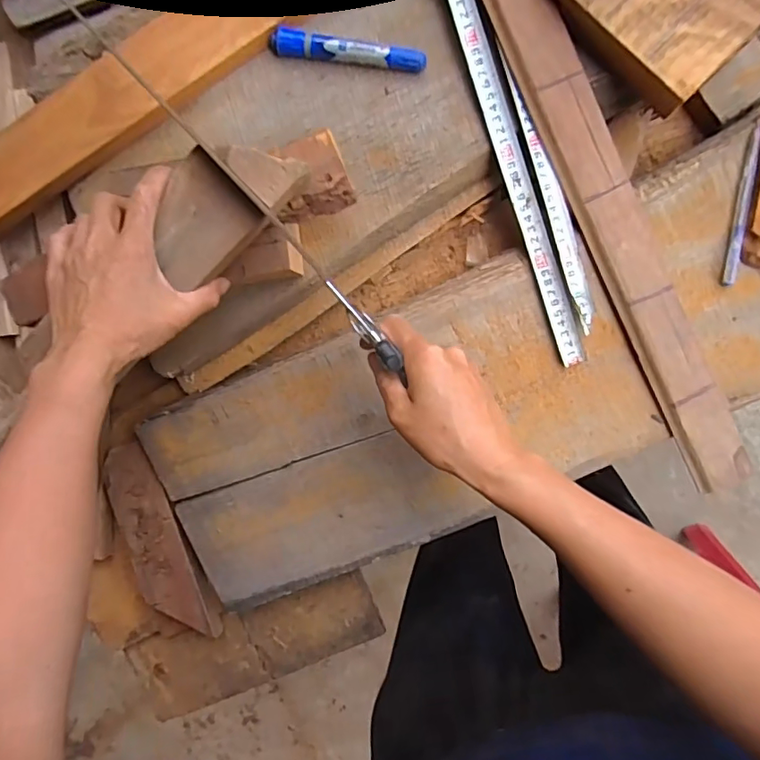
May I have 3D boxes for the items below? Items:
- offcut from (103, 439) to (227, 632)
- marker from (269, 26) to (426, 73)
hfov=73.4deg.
[{"bbox_3d":[-0.232,0.173,0.537,0.066,0.017,0.215,-18,95,7],"label":"offcut"},{"bbox_3d":[-0.028,-0.289,0.451,0.136,0.019,0.018,10,98,3],"label":"marker"}]

